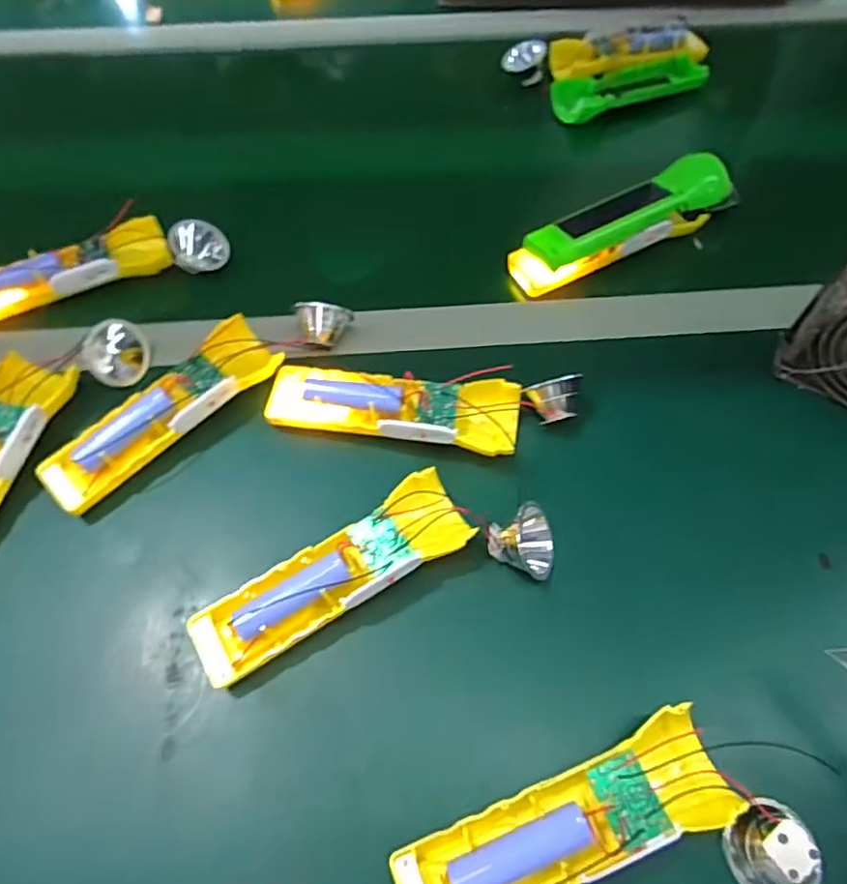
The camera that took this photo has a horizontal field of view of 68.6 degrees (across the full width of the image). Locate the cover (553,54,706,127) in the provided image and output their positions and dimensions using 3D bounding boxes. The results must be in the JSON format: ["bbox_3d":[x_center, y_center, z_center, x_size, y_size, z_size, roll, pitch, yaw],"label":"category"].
[{"bbox_3d":[0.208,-0.359,0.625,0.167,0.021,0.055,-22,61,-13],"label":"cover"}]

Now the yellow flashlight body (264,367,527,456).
[{"bbox_3d":[-0.020,-0.023,0.409,0.164,0.029,0.050,8,59,5],"label":"yellow flashlight body"}]

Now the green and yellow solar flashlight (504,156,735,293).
[{"bbox_3d":[0.162,-0.176,0.490,0.189,0.050,0.043,-22,61,-13],"label":"green and yellow solar flashlight"}]

